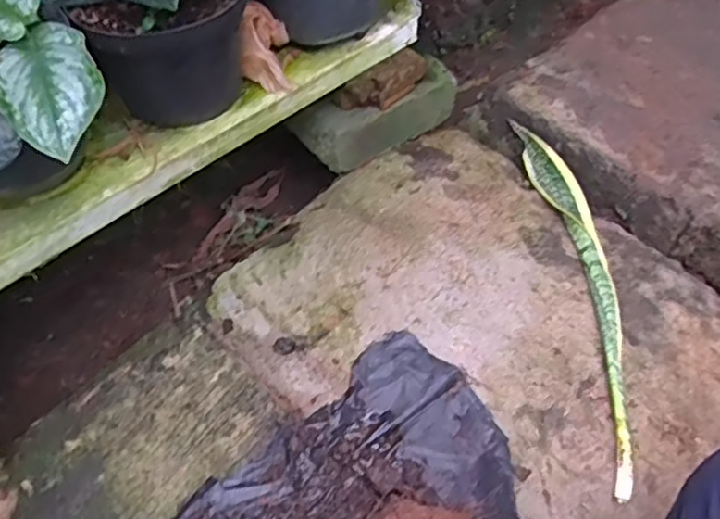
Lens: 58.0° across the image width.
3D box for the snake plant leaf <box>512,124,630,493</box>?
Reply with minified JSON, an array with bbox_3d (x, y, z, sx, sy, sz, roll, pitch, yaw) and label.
[{"bbox_3d":[0.258,0.003,0.762,0.062,0.021,0.536,-1,50,-2],"label":"snake plant leaf"}]

